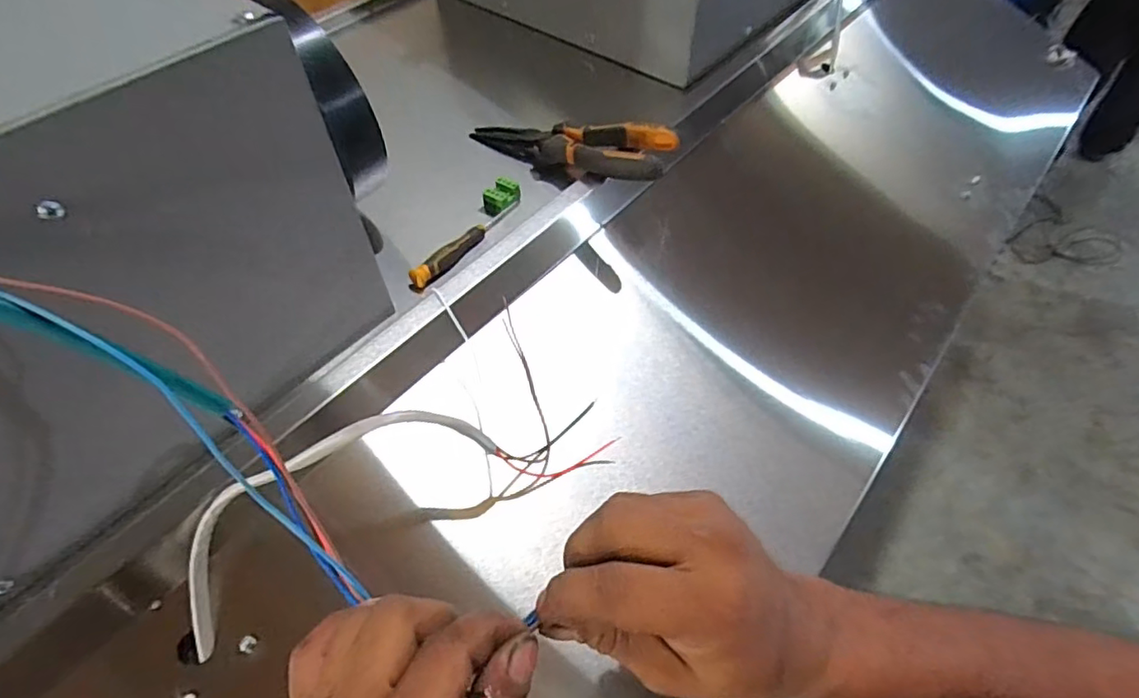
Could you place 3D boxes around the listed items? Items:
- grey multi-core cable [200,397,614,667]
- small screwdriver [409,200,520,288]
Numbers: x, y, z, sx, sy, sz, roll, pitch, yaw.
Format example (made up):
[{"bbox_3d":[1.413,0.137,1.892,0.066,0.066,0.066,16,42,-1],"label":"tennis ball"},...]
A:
[{"bbox_3d":[-0.109,0.084,0.386,0.298,0.147,0.058,-26,57,-18],"label":"grey multi-core cable"},{"bbox_3d":[-0.084,-0.092,0.490,0.013,0.018,0.125,29,59,20],"label":"small screwdriver"}]

